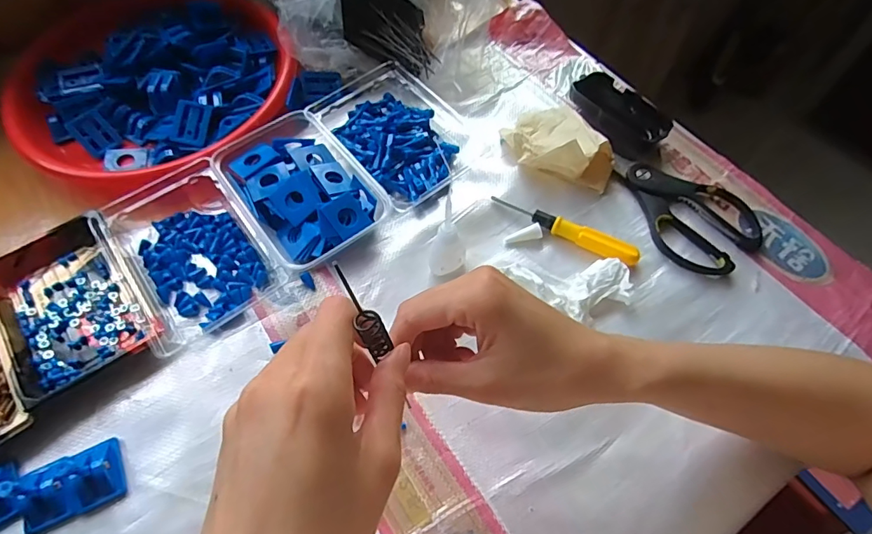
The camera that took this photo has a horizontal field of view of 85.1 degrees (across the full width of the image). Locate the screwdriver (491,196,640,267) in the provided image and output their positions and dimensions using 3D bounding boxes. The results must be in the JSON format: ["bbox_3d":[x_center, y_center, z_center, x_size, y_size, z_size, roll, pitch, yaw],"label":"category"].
[{"bbox_3d":[0.118,-0.035,0.443,0.140,0.017,0.020,23,64,13],"label":"screwdriver"}]

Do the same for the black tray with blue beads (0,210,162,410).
[{"bbox_3d":[-0.315,0.029,0.408,0.109,0.029,0.159,-34,66,-16],"label":"black tray with blue beads"}]

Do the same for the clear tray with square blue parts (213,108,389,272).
[{"bbox_3d":[-0.130,-0.074,0.457,0.108,0.031,0.166,-35,67,-17],"label":"clear tray with square blue parts"}]

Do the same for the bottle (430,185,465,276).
[{"bbox_3d":[0.010,-0.029,0.397,0.030,0.097,0.033,1,62,1],"label":"bottle"}]

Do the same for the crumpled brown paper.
[{"bbox_3d":[0.122,-0.126,0.474,0.081,0.041,0.113,-22,63,-11],"label":"crumpled brown paper"}]

